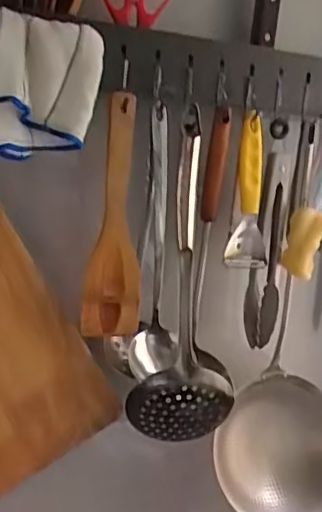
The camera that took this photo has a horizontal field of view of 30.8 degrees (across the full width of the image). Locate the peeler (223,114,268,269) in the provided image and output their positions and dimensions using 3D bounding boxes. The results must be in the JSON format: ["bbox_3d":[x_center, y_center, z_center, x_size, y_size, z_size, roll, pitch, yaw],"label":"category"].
[{"bbox_3d":[0.095,-0.068,0.628,0.024,0.163,0.051,13,13,43],"label":"peeler"}]

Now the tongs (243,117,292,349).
[{"bbox_3d":[0.123,-0.023,0.667,0.038,0.247,0.056,6,10,15],"label":"tongs"}]

